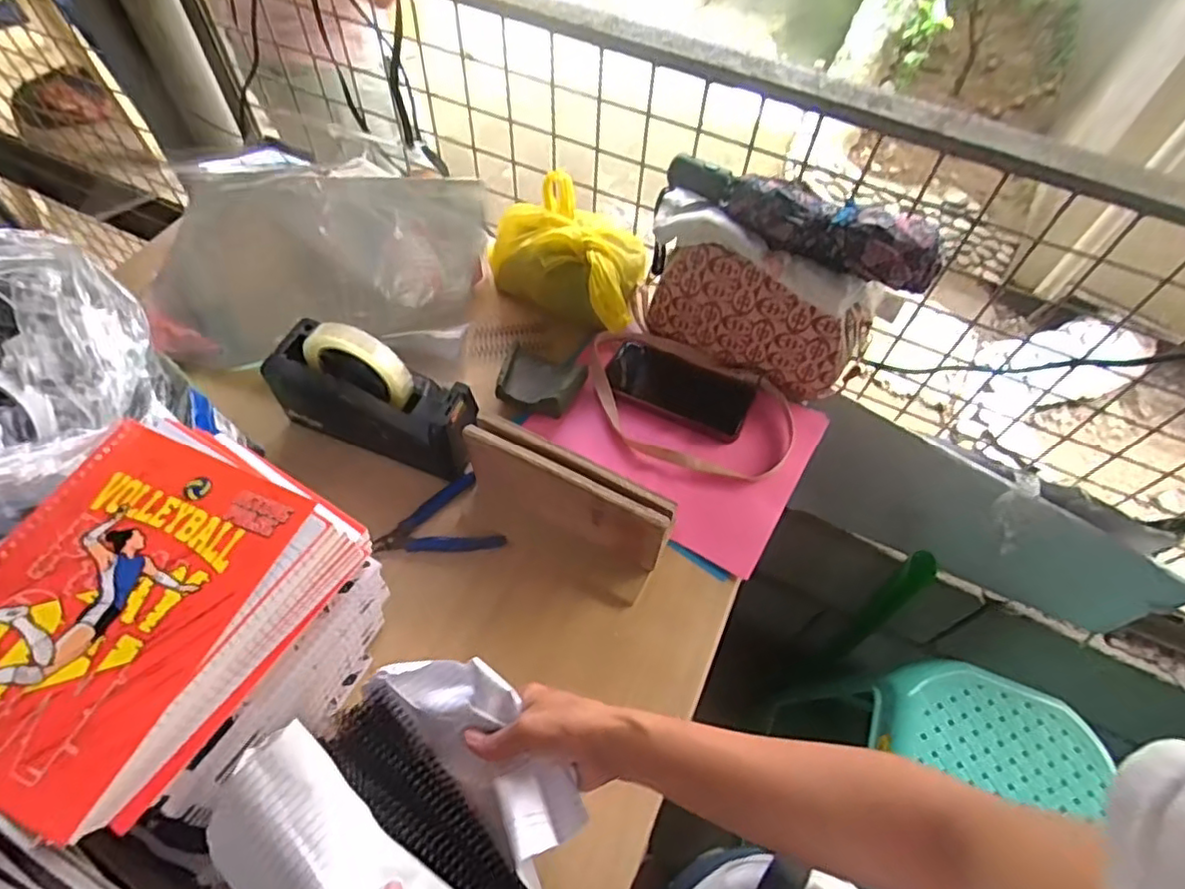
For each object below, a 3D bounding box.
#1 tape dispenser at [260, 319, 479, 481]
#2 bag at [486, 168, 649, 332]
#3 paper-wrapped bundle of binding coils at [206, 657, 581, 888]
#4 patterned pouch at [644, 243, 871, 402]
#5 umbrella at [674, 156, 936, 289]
[{"bbox_3d":[-0.203,-0.048,0.619,0.216,0.109,0.067,23,60,10],"label":"tape dispenser"},{"bbox_3d":[-0.021,-0.213,0.743,0.198,0.081,0.134,32,62,16],"label":"bag"},{"bbox_3d":[-0.097,0.271,0.414,0.253,0.077,0.192,41,65,20],"label":"paper-wrapped bundle of binding coils"},{"bbox_3d":[0.169,-0.130,0.680,0.222,0.134,0.049,18,59,7],"label":"patterned pouch"},{"bbox_3d":[0.192,-0.217,0.612,0.268,0.047,0.057,28,61,13],"label":"umbrella"}]

